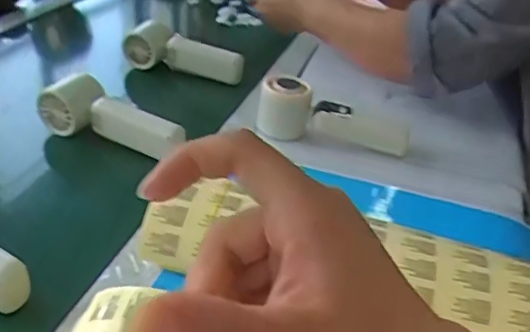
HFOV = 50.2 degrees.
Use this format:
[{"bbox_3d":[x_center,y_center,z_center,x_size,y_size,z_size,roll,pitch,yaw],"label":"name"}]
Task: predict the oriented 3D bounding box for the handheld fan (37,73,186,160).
[{"bbox_3d":[-0.159,-0.056,0.601,0.170,0.058,0.044,16,33,16],"label":"handheld fan"}]

